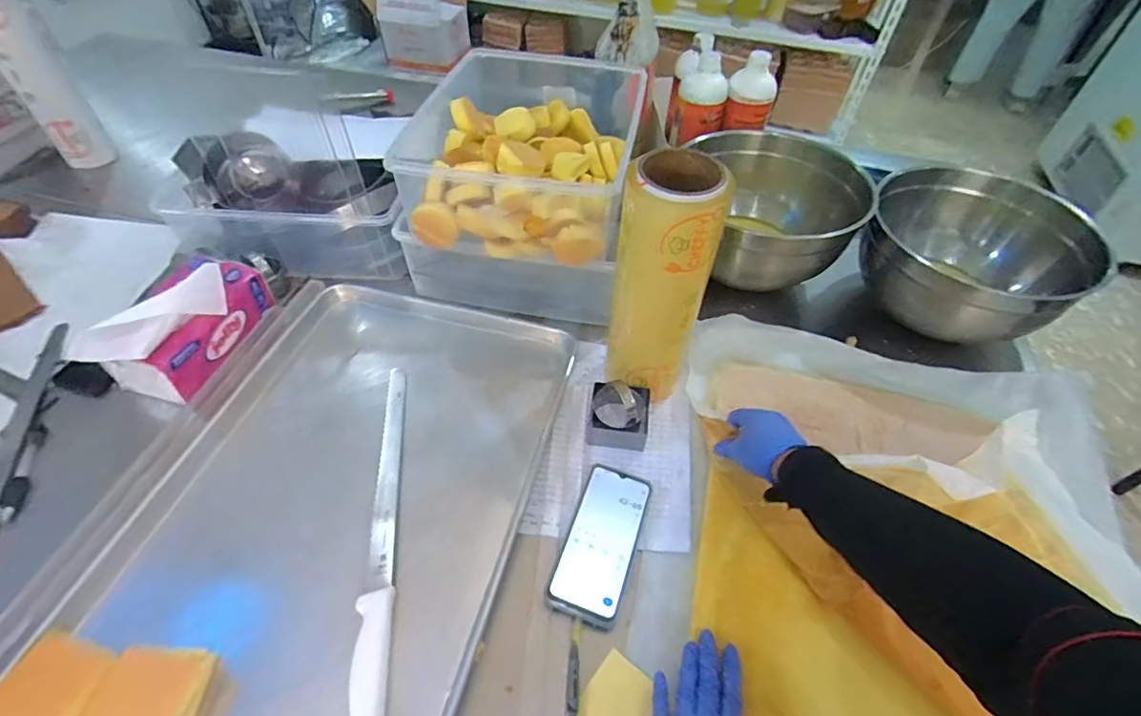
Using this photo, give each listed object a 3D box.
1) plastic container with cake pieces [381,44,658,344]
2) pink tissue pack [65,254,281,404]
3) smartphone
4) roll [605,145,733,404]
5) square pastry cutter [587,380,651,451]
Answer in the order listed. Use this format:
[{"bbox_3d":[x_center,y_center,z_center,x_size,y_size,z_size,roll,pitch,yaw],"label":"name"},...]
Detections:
[{"bbox_3d":[-0.068,-0.249,0.811,0.303,0.217,0.355,14,51,9],"label":"plastic container with cake pieces"},{"bbox_3d":[-0.521,-0.052,0.722,0.133,0.093,0.210,18,52,13],"label":"pink tissue pack"},{"bbox_3d":[0.036,0.200,0.589,0.077,0.012,0.173,16,52,11],"label":"smartphone"},{"bbox_3d":[0.101,-0.075,0.617,0.106,0.317,0.081,10,51,7],"label":"roll"},{"bbox_3d":[0.062,0.071,0.670,0.079,0.045,0.072,6,50,3],"label":"square pastry cutter"}]

